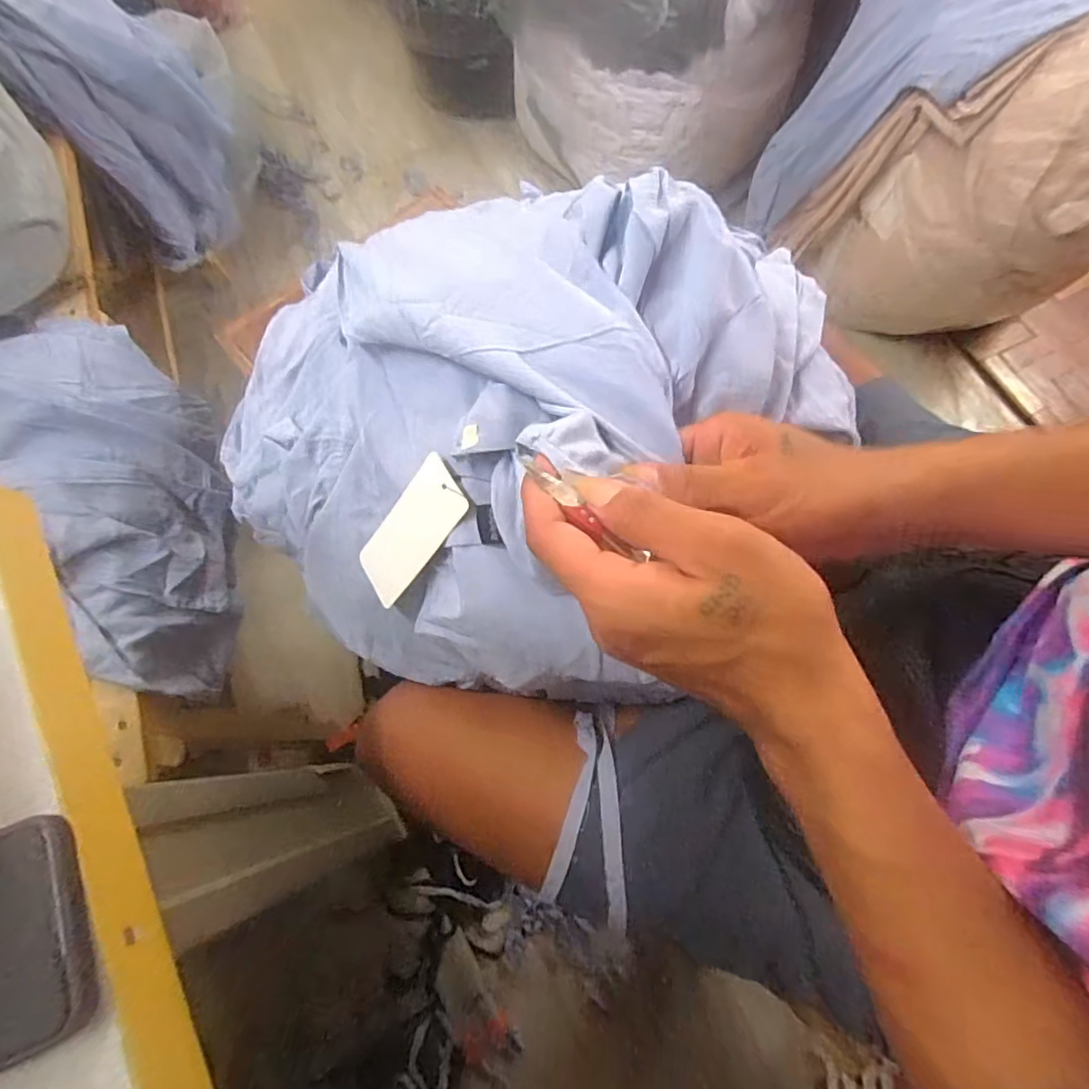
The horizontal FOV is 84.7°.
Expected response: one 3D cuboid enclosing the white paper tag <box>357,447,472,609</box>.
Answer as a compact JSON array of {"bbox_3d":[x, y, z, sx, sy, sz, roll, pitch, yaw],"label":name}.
[{"bbox_3d":[-0.091,-0.007,0.402,0.117,0.004,0.046,-44,73,35],"label":"white paper tag"}]

